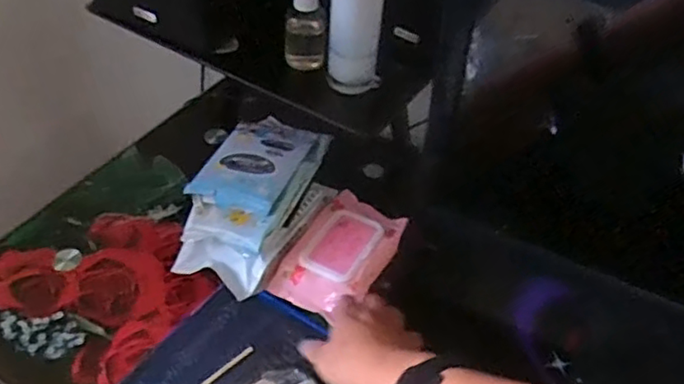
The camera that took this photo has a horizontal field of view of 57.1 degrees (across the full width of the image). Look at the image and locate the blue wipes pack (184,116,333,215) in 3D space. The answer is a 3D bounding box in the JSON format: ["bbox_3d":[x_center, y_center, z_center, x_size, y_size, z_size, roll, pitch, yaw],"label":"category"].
[{"bbox_3d":[-0.087,-0.036,0.685,0.100,0.027,0.152,20,48,16],"label":"blue wipes pack"}]

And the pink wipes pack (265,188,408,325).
[{"bbox_3d":[0.000,0.062,0.684,0.093,0.026,0.157,24,50,19],"label":"pink wipes pack"}]

